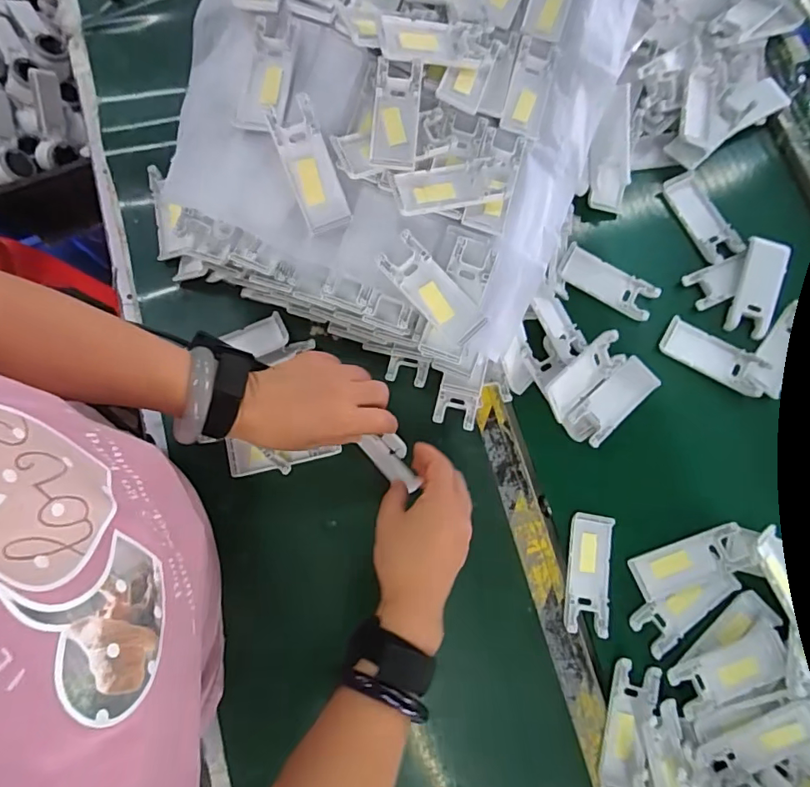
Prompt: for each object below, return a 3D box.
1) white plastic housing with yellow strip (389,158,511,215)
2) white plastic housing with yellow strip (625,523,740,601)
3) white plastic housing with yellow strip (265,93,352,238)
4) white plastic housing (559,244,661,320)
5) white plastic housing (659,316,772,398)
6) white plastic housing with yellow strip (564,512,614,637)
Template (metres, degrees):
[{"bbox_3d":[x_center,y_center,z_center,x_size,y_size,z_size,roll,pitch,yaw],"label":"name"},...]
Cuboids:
[{"bbox_3d":[0.042,-0.178,0.435,0.106,0.014,0.041,-13,75,-13],"label":"white plastic housing with yellow strip"},{"bbox_3d":[0.264,0.158,0.469,0.100,0.011,0.043,-19,80,-4],"label":"white plastic housing with yellow strip"},{"bbox_3d":[-0.080,-0.189,0.424,0.038,0.007,0.105,-20,100,-4],"label":"white plastic housing with yellow strip"},{"bbox_3d":[0.211,-0.116,0.528,0.103,0.011,0.041,27,80,4],"label":"white plastic housing"},{"bbox_3d":[0.313,-0.037,0.512,0.104,0.010,0.040,30,80,5],"label":"white plastic housing"},{"bbox_3d":[0.171,0.166,0.467,0.040,0.012,0.103,9,79,1],"label":"white plastic housing with yellow strip"}]

